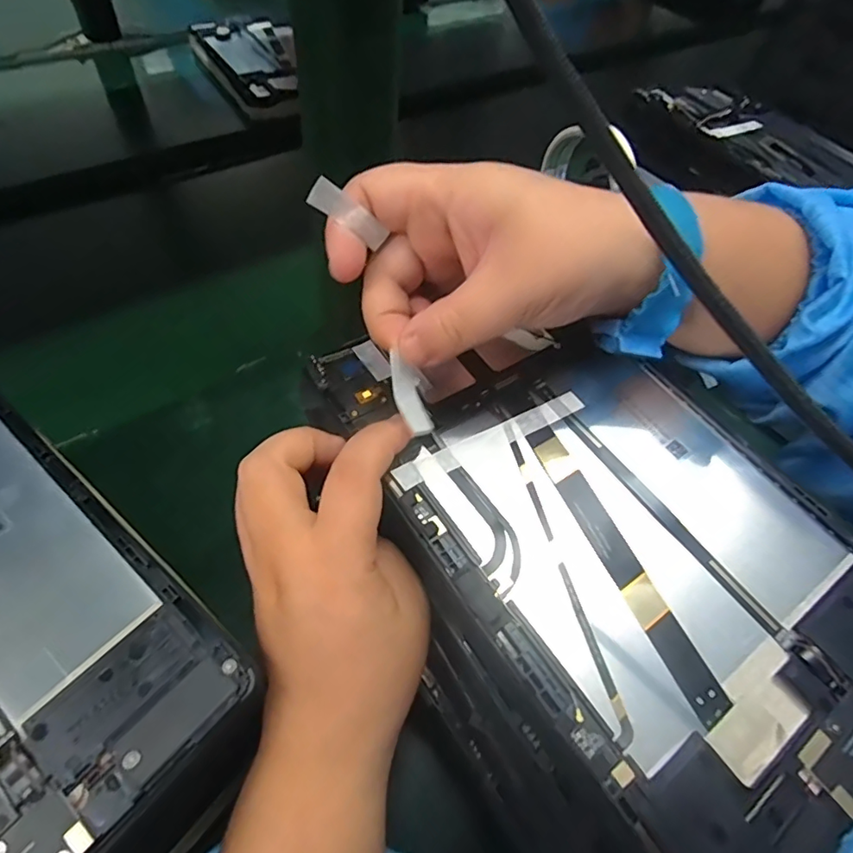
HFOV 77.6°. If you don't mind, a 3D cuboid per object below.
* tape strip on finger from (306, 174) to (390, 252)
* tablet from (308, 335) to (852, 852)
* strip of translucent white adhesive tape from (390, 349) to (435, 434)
[{"bbox_3d":[-0.029,-0.078,0.193,0.033,0.010,0.005,22,40,-47],"label":"tape strip on finger"},{"bbox_3d":[0.074,0.030,0.210,0.144,0.009,0.223,-27,62,-22],"label":"tablet"},{"bbox_3d":[-0.007,-0.013,0.204,0.012,0.005,0.032,-21,86,-18],"label":"strip of translucent white adhesive tape"}]

